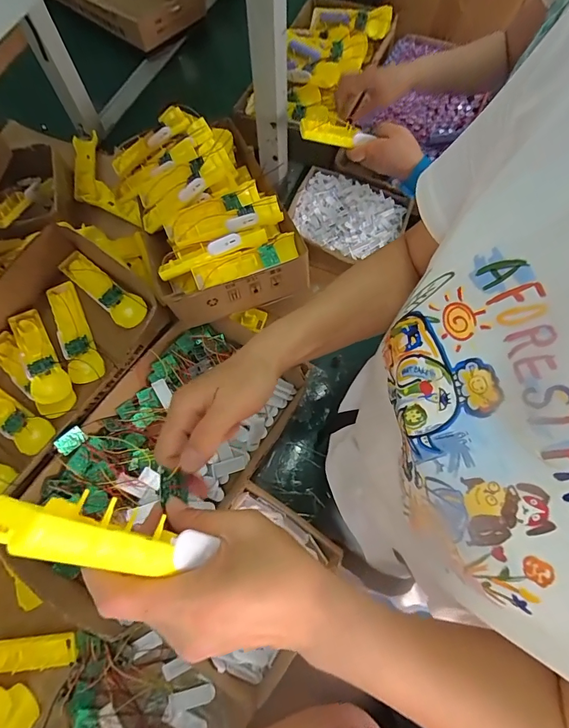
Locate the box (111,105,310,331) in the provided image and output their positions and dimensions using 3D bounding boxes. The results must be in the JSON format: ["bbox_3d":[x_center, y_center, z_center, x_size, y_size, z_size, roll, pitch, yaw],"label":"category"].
[{"bbox_3d":[-0.138,-0.263,0.670,0.241,0.128,0.388,-20,71,-7],"label":"box"}]

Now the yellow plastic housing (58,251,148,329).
[{"bbox_3d":[-0.288,-0.117,0.627,0.157,0.028,0.049,35,74,12],"label":"yellow plastic housing"}]

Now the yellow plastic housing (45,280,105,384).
[{"bbox_3d":[-0.325,-0.049,0.617,0.052,0.036,0.158,-24,72,-8],"label":"yellow plastic housing"}]

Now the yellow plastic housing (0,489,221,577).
[{"bbox_3d":[-0.080,0.084,0.193,0.037,0.112,0.021,-2,65,38],"label":"yellow plastic housing"}]

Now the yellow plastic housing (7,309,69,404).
[{"bbox_3d":[-0.369,-0.014,0.600,0.045,0.031,0.159,-29,72,-10],"label":"yellow plastic housing"}]

